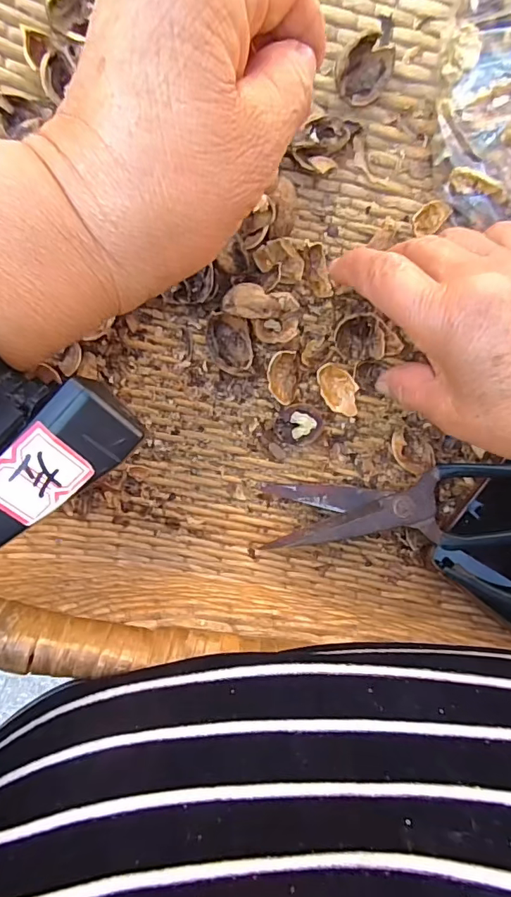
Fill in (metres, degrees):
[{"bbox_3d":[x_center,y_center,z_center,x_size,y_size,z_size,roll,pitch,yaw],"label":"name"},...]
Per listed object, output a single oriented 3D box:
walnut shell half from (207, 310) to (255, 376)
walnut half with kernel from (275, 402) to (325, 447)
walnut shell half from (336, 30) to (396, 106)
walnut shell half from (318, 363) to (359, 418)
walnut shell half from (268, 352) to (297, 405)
[{"bbox_3d":[-0.015,-0.061,0.283,0.026,0.011,0.035,-2,93,-5],"label":"walnut shell half"},{"bbox_3d":[0.027,-0.014,0.290,0.031,0.012,0.025,2,93,-5],"label":"walnut half with kernel"},{"bbox_3d":[0.058,-0.202,0.252,0.028,0.017,0.028,0,93,-5],"label":"walnut shell half"},{"bbox_3d":[0.051,-0.036,0.291,0.020,0.008,0.034,-43,95,-1],"label":"walnut shell half"},{"bbox_3d":[0.017,-0.042,0.286,0.017,0.007,0.031,-5,93,-4],"label":"walnut shell half"}]

